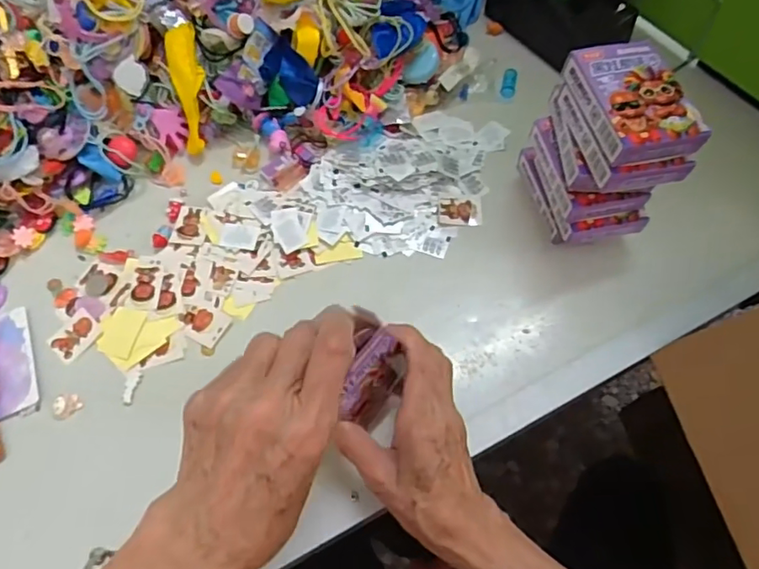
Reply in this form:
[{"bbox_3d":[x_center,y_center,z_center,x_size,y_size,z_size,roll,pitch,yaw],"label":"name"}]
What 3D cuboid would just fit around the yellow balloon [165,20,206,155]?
[{"bbox_3d":[-0.173,-0.176,0.508,0.031,0.014,0.110,-5,102,-3],"label":"yellow balloon"}]

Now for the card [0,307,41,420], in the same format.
[{"bbox_3d":[-0.305,0.065,0.444,0.062,0.004,0.087,-23,69,-10],"label":"card"}]

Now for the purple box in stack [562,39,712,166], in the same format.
[{"bbox_3d":[0.179,-0.130,0.394,0.068,0.020,0.093,-15,66,-7],"label":"purple box in stack"}]

